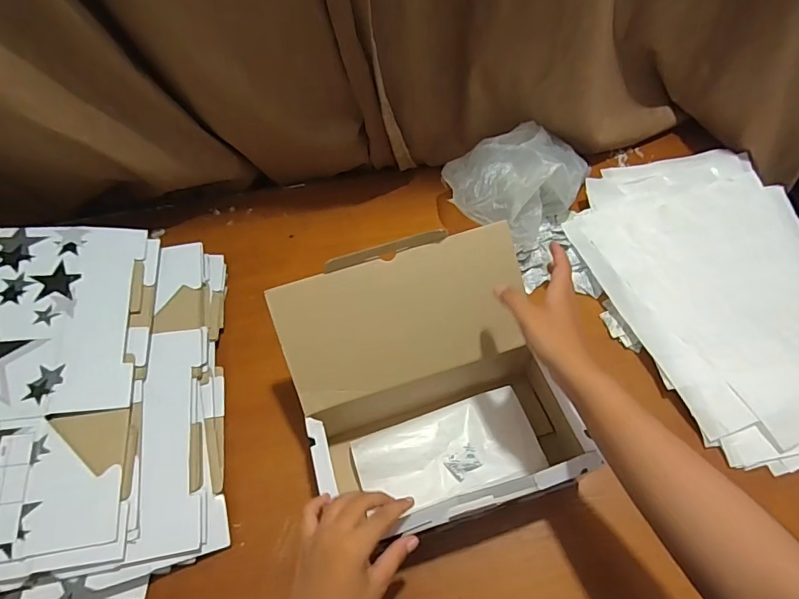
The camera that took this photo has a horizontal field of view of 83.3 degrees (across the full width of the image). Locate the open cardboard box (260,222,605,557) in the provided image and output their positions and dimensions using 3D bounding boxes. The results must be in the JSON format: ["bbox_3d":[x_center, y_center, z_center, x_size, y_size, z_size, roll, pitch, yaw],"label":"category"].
[{"bbox_3d":[0.037,0.096,0.501,0.277,0.195,0.262,-23,59,-9],"label":"open cardboard box"}]

